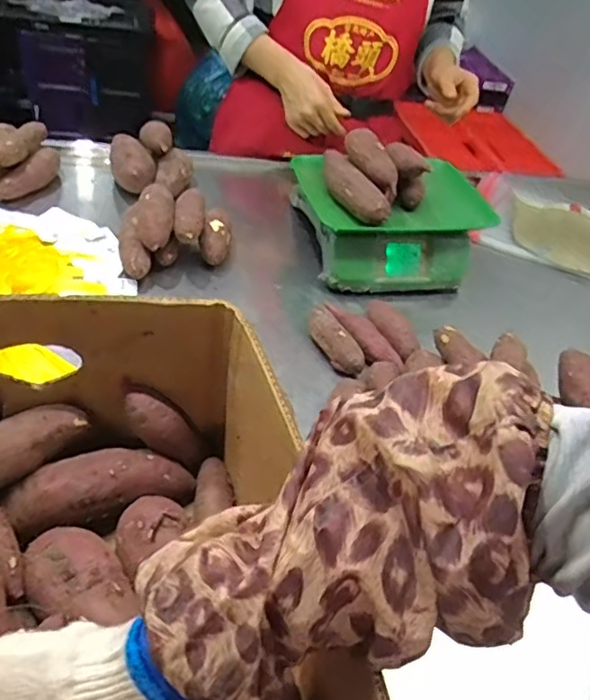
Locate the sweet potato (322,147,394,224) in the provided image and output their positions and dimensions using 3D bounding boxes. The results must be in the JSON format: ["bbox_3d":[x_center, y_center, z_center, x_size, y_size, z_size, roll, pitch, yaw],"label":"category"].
[{"bbox_3d":[0.083,-0.253,0.900,0.053,0.046,0.180,-12,46,-21],"label":"sweet potato"}]

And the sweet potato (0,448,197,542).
[{"bbox_3d":[-0.175,0.125,0.543,0.161,0.047,0.060,-10,45,-19],"label":"sweet potato"}]

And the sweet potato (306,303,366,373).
[{"bbox_3d":[0.052,-0.011,0.803,0.045,0.037,0.112,-12,46,-21],"label":"sweet potato"}]

